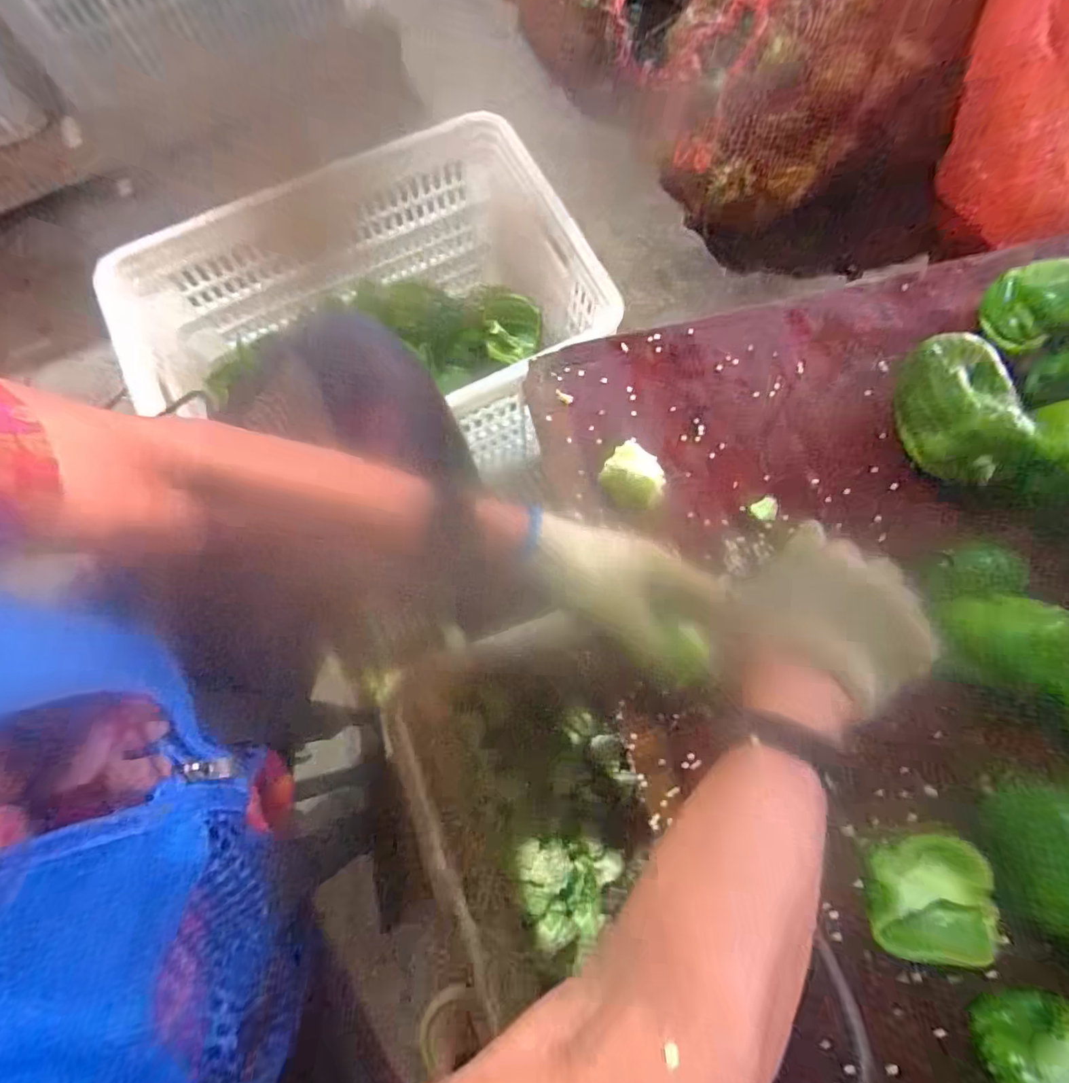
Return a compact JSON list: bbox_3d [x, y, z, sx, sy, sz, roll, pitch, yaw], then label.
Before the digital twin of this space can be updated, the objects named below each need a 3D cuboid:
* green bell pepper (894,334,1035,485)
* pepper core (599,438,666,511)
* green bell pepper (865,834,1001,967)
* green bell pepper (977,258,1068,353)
[{"bbox_3d":[0.341,-0.109,0.425,0.097,0.066,0.095,27,77,7],"label":"green bell pepper"},{"bbox_3d":[0.081,-0.049,0.432,0.051,0.035,0.043,41,79,10],"label":"pepper core"},{"bbox_3d":[0.264,0.237,0.351,0.069,0.033,0.075,8,75,2],"label":"green bell pepper"},{"bbox_3d":[0.430,-0.201,0.448,0.068,0.049,0.080,-30,77,-7],"label":"green bell pepper"}]

